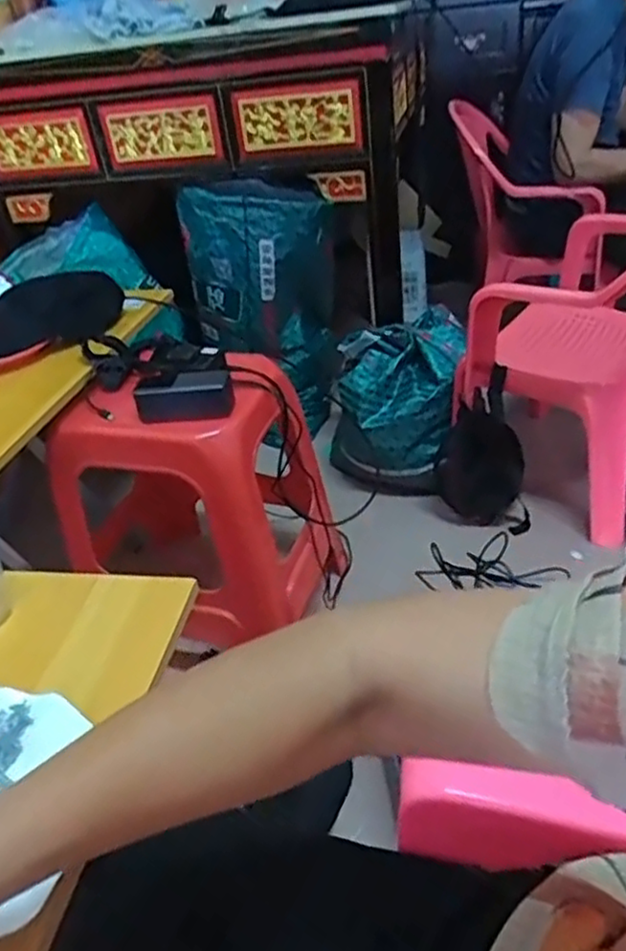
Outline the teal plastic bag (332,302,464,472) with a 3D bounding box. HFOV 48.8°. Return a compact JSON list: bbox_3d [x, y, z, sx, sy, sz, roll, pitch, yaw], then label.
[{"bbox_3d":[0.190,-0.190,1.473,0.255,0.241,0.272,-3,36,7],"label":"teal plastic bag"}]

